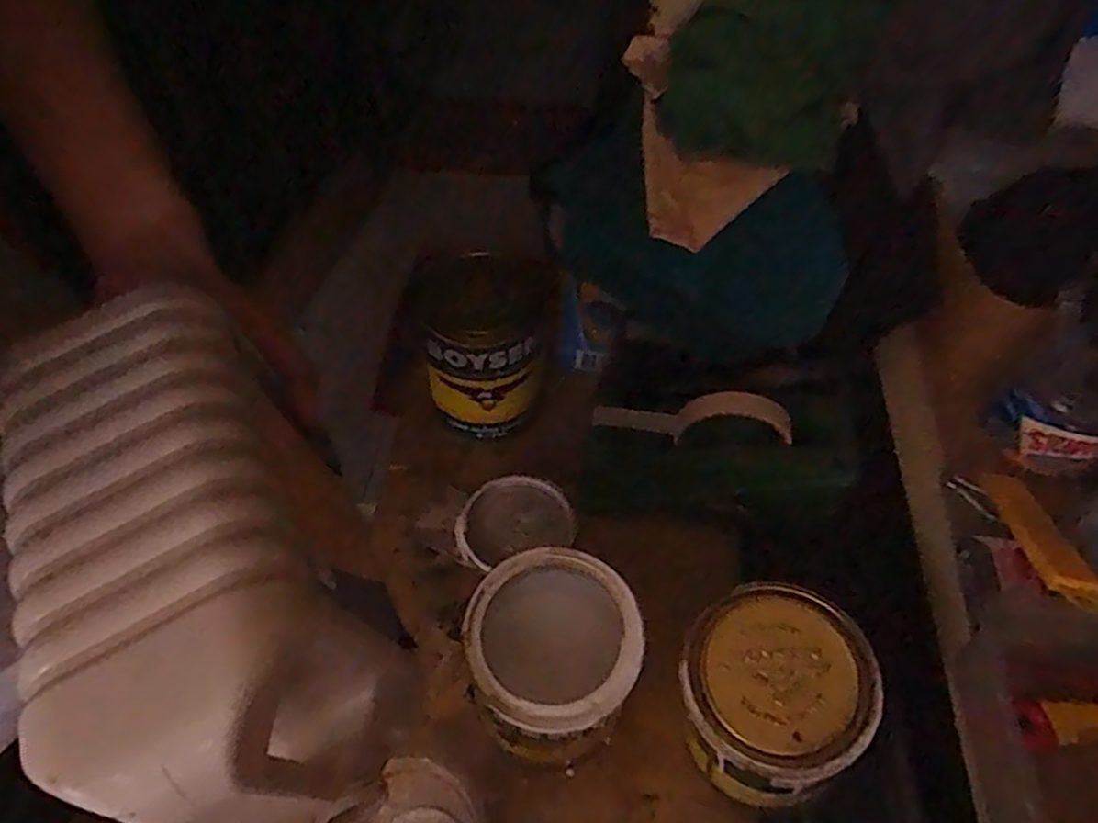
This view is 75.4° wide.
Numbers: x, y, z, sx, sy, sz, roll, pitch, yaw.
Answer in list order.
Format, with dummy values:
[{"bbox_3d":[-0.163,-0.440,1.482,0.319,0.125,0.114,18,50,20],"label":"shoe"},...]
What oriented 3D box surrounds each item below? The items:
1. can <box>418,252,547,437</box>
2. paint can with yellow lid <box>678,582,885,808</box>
[{"bbox_3d":[-0.051,-0.052,0.612,0.098,0.119,0.122,3,54,1],"label":"can"},{"bbox_3d":[0.124,0.173,0.426,0.097,0.117,0.099,1,54,-1],"label":"paint can with yellow lid"}]

